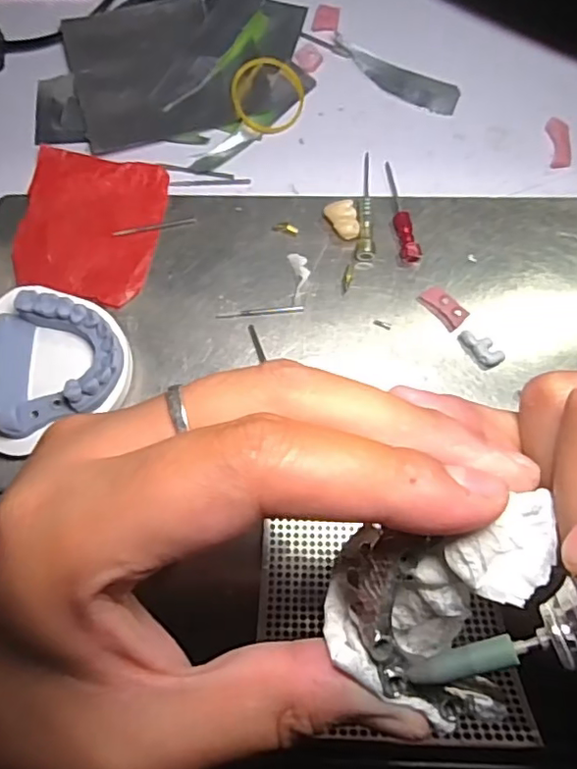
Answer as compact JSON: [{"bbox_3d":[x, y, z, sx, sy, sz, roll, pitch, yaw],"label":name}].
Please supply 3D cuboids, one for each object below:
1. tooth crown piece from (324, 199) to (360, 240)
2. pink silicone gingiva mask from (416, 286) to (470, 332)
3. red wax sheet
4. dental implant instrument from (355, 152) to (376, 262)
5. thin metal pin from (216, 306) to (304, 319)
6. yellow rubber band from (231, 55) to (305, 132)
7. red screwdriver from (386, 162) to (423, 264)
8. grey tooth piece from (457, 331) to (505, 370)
[{"bbox_3d":[0.028,-0.084,0.300,0.014,0.011,0.020,-14,75,-3],"label":"tooth crown piece"},{"bbox_3d":[0.077,-0.039,0.288,0.013,0.004,0.024,-41,77,-9],"label":"pink silicone gingiva mask"},{"bbox_3d":[-0.104,-0.083,0.307,0.072,0.006,0.079,10,75,4],"label":"red wax sheet"},{"bbox_3d":[0.041,-0.094,0.304,0.009,0.007,0.062,3,75,2],"label":"dental implant instrument"},{"bbox_3d":[-0.014,-0.037,0.293,0.043,0.004,0.004,-4,74,0],"label":"thin metal pin"},{"bbox_3d":[-0.011,-0.158,0.320,0.040,0.004,0.040,-2,97,-12],"label":"yellow rubber band"},{"bbox_3d":[0.059,-0.090,0.303,0.010,0.006,0.059,-8,74,-1],"label":"red screwdriver"},{"bbox_3d":[0.092,-0.018,0.281,0.013,0.004,0.023,-33,76,-8],"label":"grey tooth piece"}]

